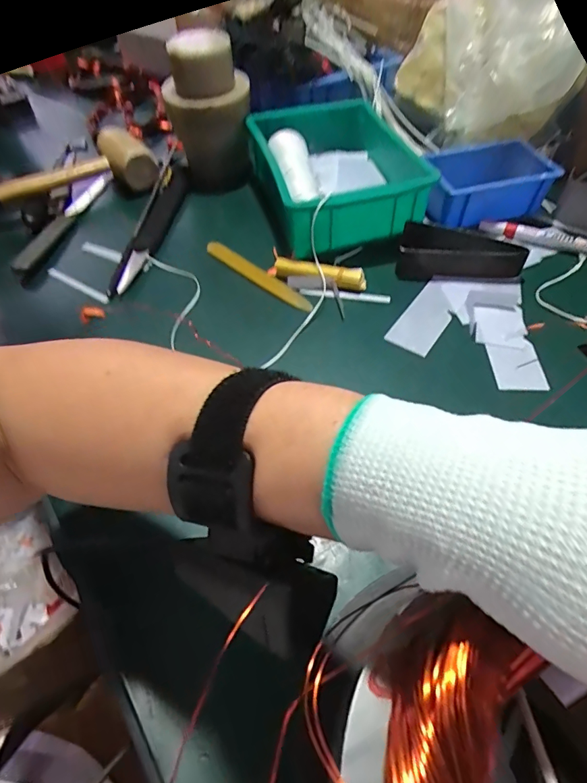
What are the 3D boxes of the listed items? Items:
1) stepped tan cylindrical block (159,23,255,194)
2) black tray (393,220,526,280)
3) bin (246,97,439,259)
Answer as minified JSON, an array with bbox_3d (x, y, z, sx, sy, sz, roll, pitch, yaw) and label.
[{"bbox_3d":[-0.098,-0.320,0.523,0.099,0.162,0.084,-10,53,-5],"label":"stepped tan cylindrical block"},{"bbox_3d":[0.179,-0.153,0.470,0.127,0.029,0.066,4,53,5],"label":"black tray"},{"bbox_3d":[0.050,-0.265,0.527,0.171,0.078,0.232,-13,53,-7],"label":"bin"}]

